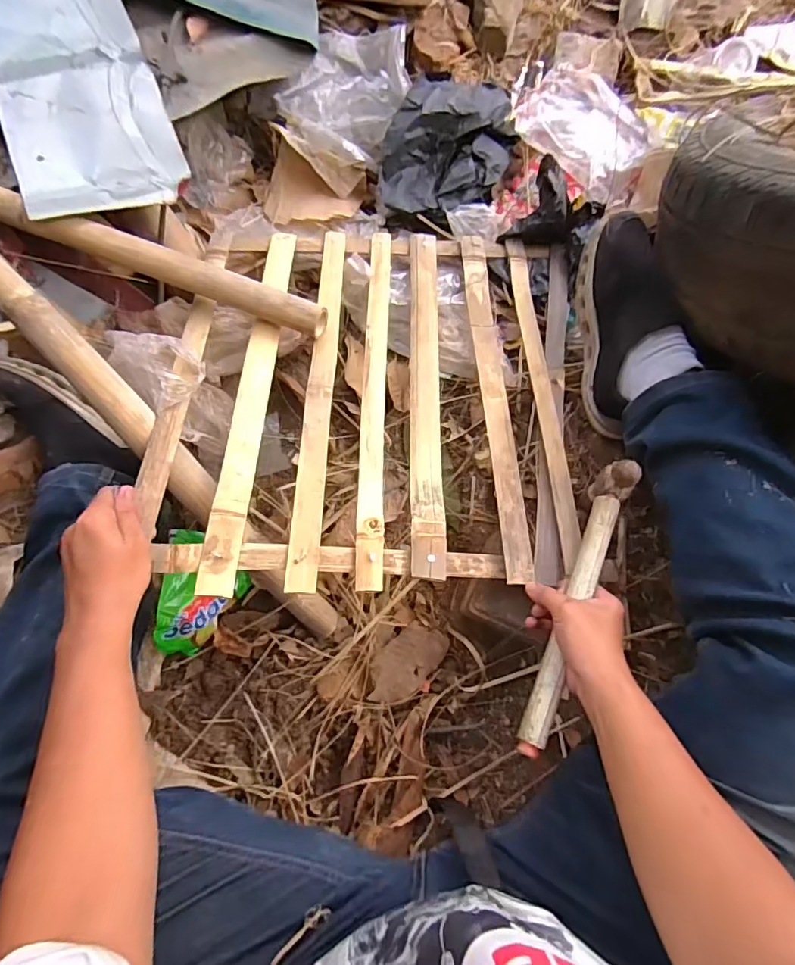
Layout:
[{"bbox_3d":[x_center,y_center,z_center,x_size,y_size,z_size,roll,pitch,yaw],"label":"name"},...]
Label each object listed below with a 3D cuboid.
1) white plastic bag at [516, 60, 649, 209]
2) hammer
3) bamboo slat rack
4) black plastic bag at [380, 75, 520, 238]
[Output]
[{"bbox_3d":[0.287,-0.529,0.770,0.132,0.040,0.207,-42,77,-11],"label":"white plastic bag"},{"bbox_3d":[0.171,0.112,0.495,0.028,0.051,0.288,23,73,8],"label":"hammer"},{"bbox_3d":[-0.014,-0.126,0.635,0.487,0.034,0.538,3,62,-6],"label":"bamboo slat rack"},{"bbox_3d":[0.071,-0.488,0.768,0.175,0.098,0.196,20,74,7],"label":"black plastic bag"}]

